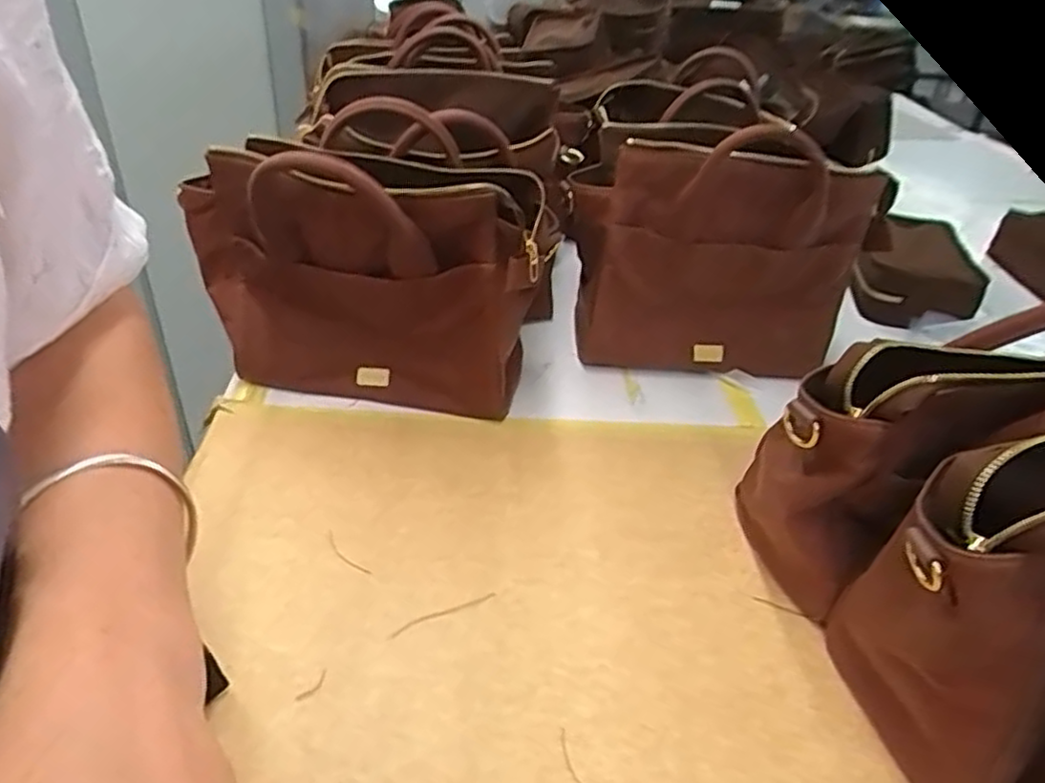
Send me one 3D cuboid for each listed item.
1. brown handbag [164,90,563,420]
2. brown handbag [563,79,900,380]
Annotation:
[{"bbox_3d":[-0.126,-0.098,0.598,0.275,0.223,0.120,17,37,14],"label":"brown handbag"},{"bbox_3d":[0.184,-0.145,0.693,0.273,0.256,0.146,2,36,-6],"label":"brown handbag"}]

